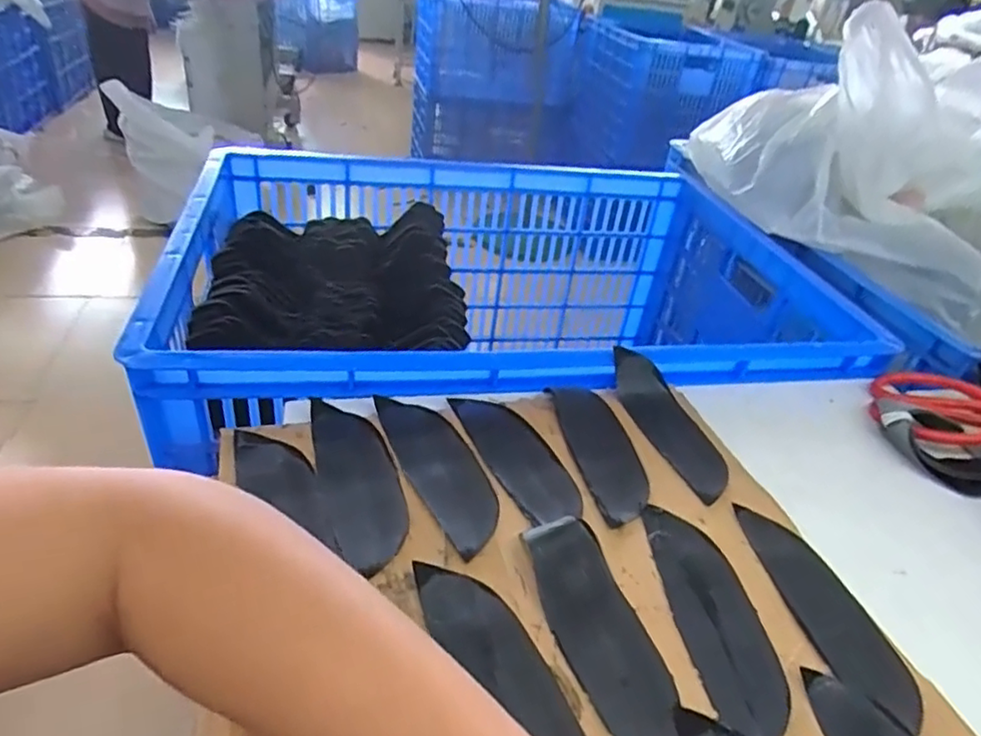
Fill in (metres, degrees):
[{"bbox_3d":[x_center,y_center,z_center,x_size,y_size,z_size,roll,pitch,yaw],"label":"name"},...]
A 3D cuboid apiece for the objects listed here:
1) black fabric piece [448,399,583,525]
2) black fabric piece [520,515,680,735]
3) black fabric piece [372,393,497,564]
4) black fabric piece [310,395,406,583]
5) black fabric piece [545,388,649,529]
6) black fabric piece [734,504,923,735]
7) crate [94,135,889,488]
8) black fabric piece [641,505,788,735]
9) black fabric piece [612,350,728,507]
[{"bbox_3d":[0.017,0.057,0.445,0.049,0.004,0.132,-10,40,-25],"label":"black fabric piece"},{"bbox_3d":[0.059,0.136,0.332,0.045,0.017,0.132,-10,39,-24],"label":"black fabric piece"},{"bbox_3d":[-0.034,0.064,0.425,0.049,0.004,0.144,-9,39,-23],"label":"black fabric piece"},{"bbox_3d":[-0.086,0.067,0.410,0.047,0.004,0.148,-7,38,-20],"label":"black fabric piece"},{"bbox_3d":[0.081,0.058,0.469,0.044,0.004,0.141,-9,39,-9],"label":"black fabric piece"},{"bbox_3d":[0.195,0.138,0.369,0.051,0.004,0.137,7,32,-14],"label":"black fabric piece"},{"bbox_3d":[0.037,-0.048,0.772,0.748,0.257,0.499,-4,37,-17],"label":"crate"},{"bbox_3d":[0.126,0.136,0.358,0.048,0.005,0.138,2,36,-10],"label":"black fabric piece"},{"bbox_3d":[0.138,0.042,0.477,0.051,0.033,0.139,-4,37,-17],"label":"black fabric piece"}]

